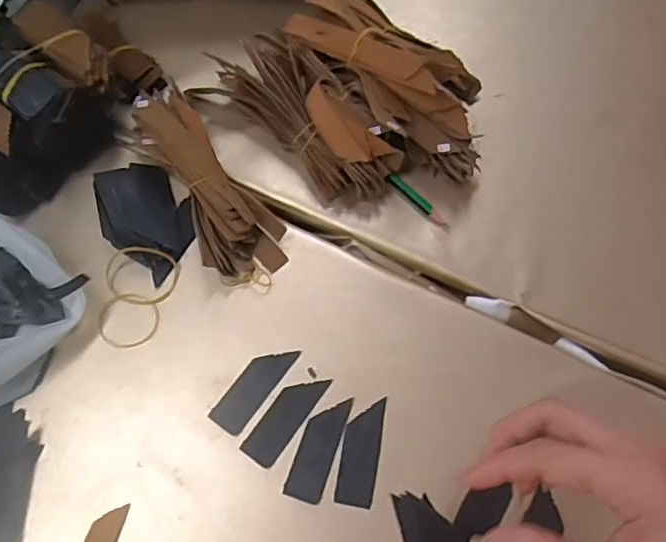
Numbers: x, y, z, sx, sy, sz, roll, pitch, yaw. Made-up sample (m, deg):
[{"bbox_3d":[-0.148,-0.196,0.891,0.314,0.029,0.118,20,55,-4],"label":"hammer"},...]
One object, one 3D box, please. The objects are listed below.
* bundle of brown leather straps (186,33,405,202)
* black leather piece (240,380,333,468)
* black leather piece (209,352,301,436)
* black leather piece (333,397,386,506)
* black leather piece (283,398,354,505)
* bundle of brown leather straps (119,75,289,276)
[{"bbox_3d":[-0.024,-0.115,0.415,0.160,0.047,0.068,42,74,14],"label":"bundle of brown leather straps"},{"bbox_3d":[-0.030,0.091,0.360,0.023,0.004,0.064,34,73,11],"label":"black leather piece"},{"bbox_3d":[-0.050,0.073,0.365,0.023,0.004,0.063,34,73,12],"label":"black leather piece"},{"bbox_3d":[0.017,0.111,0.352,0.022,0.004,0.063,10,70,3],"label":"black leather piece"},{"bbox_3d":[-0.008,0.108,0.353,0.023,0.004,0.063,19,70,6],"label":"black leather piece"},{"bbox_3d":[-0.094,-0.065,0.403,0.055,0.039,0.155,-33,73,-12],"label":"bundle of brown leather straps"}]

